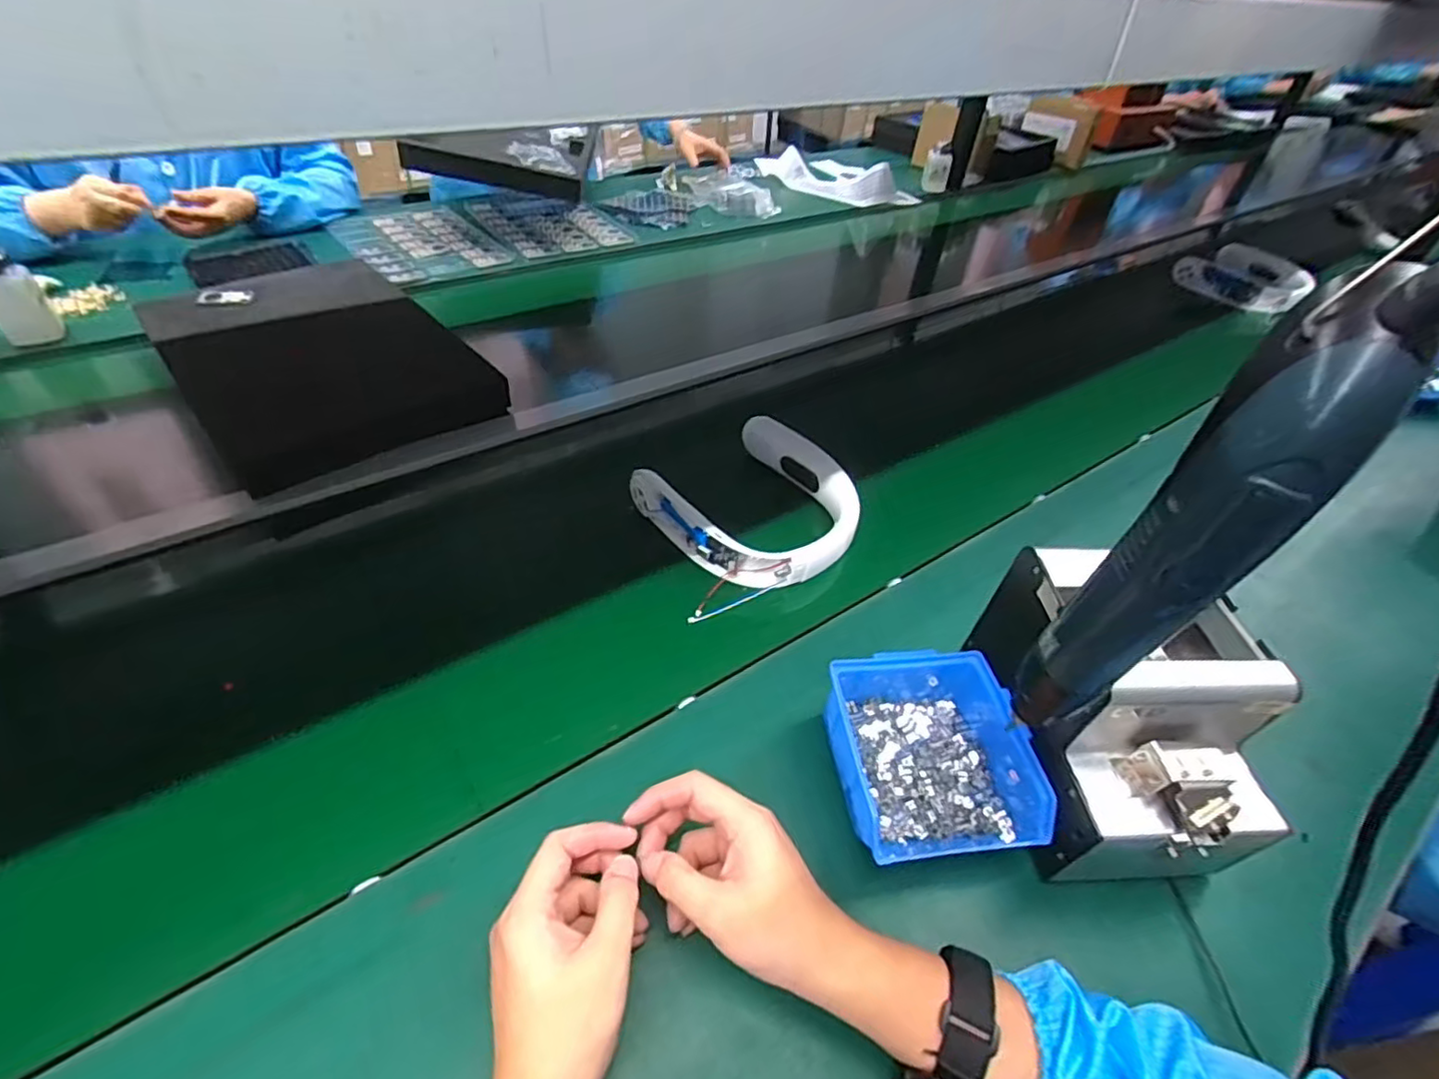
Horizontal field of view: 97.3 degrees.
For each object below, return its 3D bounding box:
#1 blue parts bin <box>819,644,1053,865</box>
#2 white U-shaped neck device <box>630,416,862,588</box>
[{"bbox_3d":[0.145,0.142,0.449,0.130,0.063,0.157,0,45,-6],"label":"blue parts bin"},{"bbox_3d":[0.040,-0.038,0.641,0.177,0.043,0.188,-27,54,-34],"label":"white U-shaped neck device"}]

